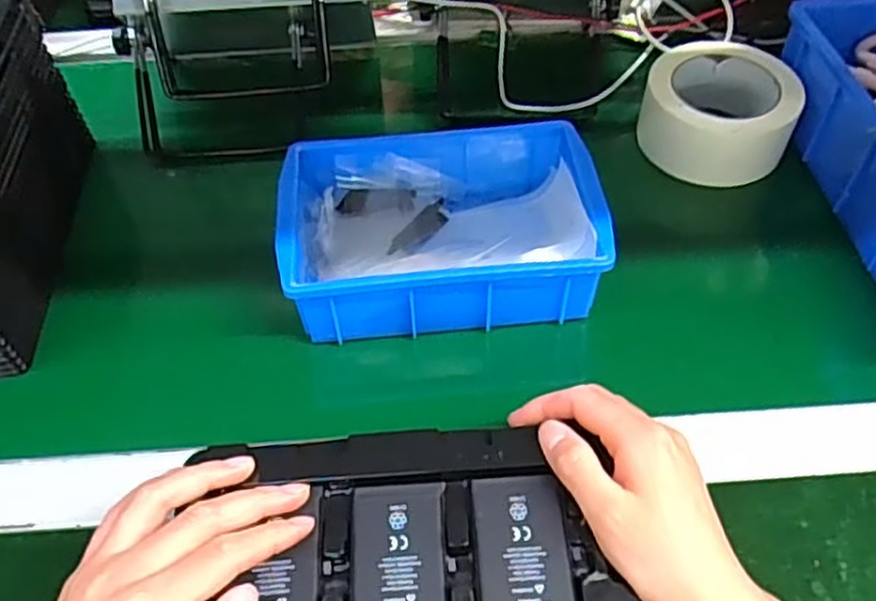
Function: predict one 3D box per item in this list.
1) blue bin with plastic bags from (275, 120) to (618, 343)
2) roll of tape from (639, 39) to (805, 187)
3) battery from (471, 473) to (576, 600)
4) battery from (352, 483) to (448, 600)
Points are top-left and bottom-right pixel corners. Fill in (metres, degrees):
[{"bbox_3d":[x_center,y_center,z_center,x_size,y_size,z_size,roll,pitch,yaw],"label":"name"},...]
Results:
[{"bbox_3d":[0.001,-0.053,0.494,0.196,0.059,0.142,-6,53,-2],"label":"blue bin with plastic bags"},{"bbox_3d":[0.213,-0.141,0.560,0.108,0.053,0.108,-1,53,2],"label":"roll of tape"},{"bbox_3d":[0.040,0.124,0.345,0.043,0.004,0.087,-4,53,-1],"label":"battery"},{"bbox_3d":[-0.018,0.128,0.344,0.044,0.004,0.087,-3,53,1],"label":"battery"}]

